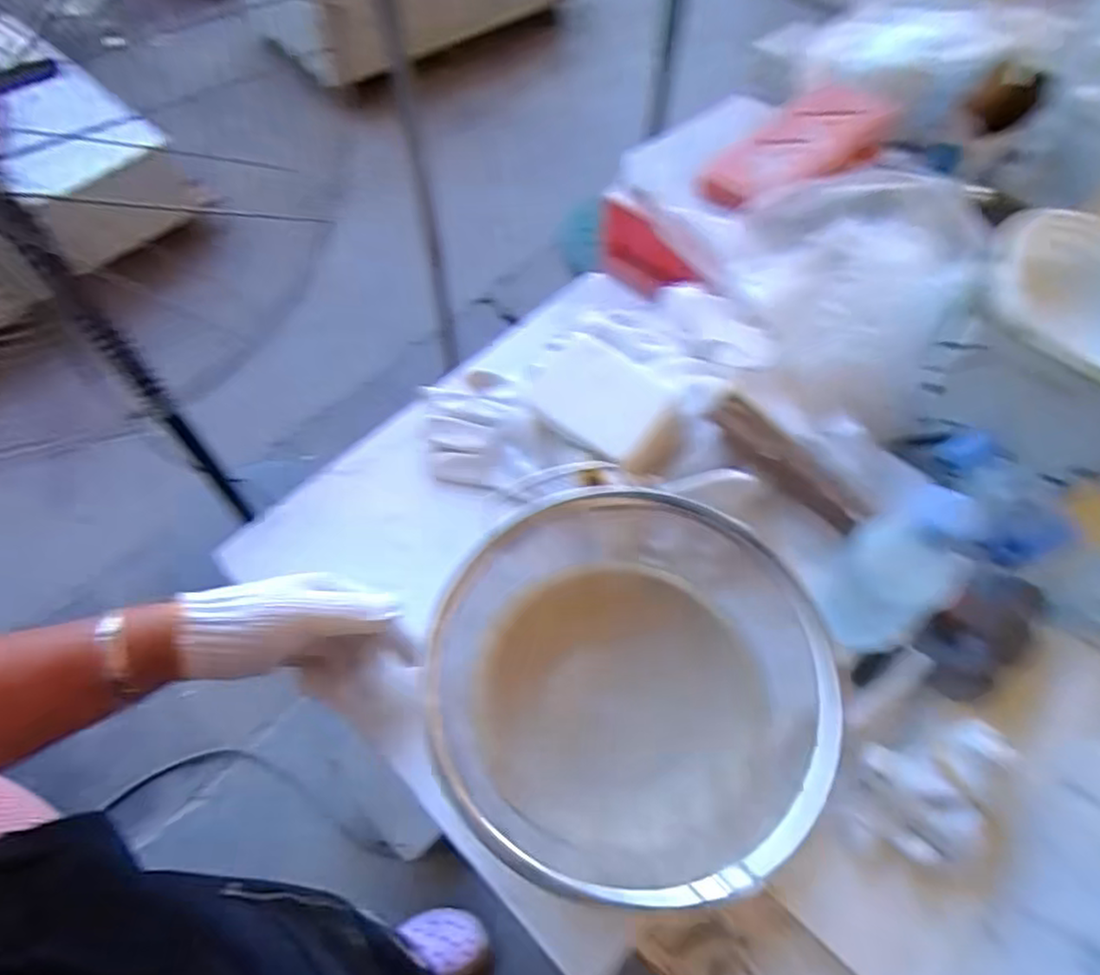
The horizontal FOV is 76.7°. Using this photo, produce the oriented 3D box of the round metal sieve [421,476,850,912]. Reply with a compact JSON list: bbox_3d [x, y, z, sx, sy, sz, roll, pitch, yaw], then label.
[{"bbox_3d":[0.046,0.125,0.448,0.226,0.095,0.242,0,60,0],"label":"round metal sieve"}]

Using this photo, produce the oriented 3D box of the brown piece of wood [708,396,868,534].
[{"bbox_3d":[0.184,-0.019,0.539,0.133,0.025,0.029,42,68,8],"label":"brown piece of wood"}]

